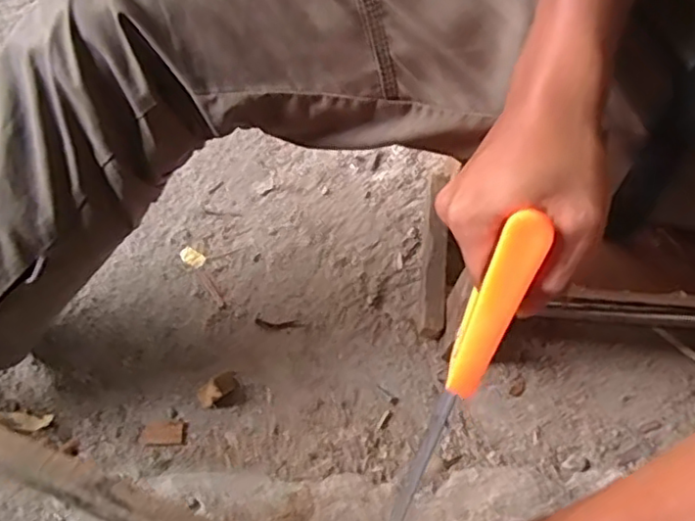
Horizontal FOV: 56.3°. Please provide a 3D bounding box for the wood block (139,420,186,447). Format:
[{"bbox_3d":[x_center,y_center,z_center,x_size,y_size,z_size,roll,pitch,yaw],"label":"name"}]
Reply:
[{"bbox_3d":[-0.170,0.160,0.599,0.041,0.004,0.022,-6,69,-5],"label":"wood block"}]

